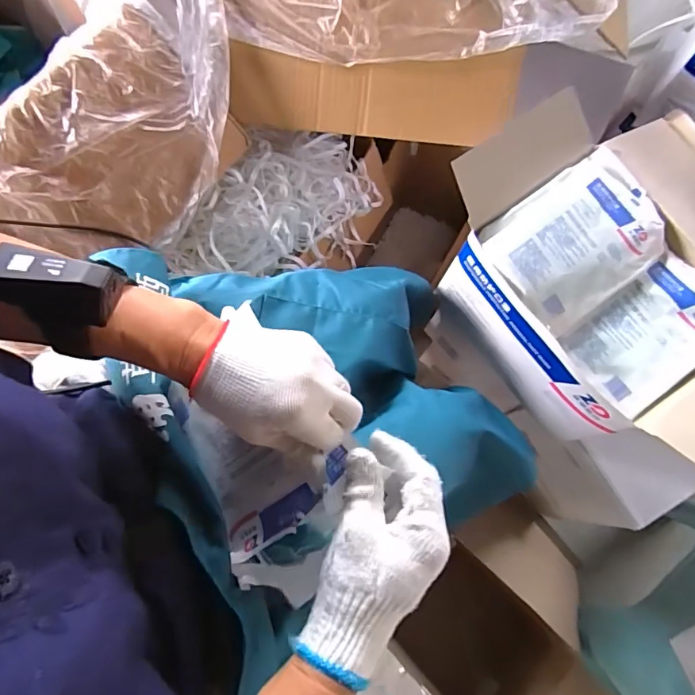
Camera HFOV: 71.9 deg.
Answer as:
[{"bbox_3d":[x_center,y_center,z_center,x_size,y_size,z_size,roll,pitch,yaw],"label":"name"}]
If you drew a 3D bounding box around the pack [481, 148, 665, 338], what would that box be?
[{"bbox_3d":[0.247,-0.114,0.510,0.184,0.031,0.132,-35,79,-10],"label":"pack"}]

